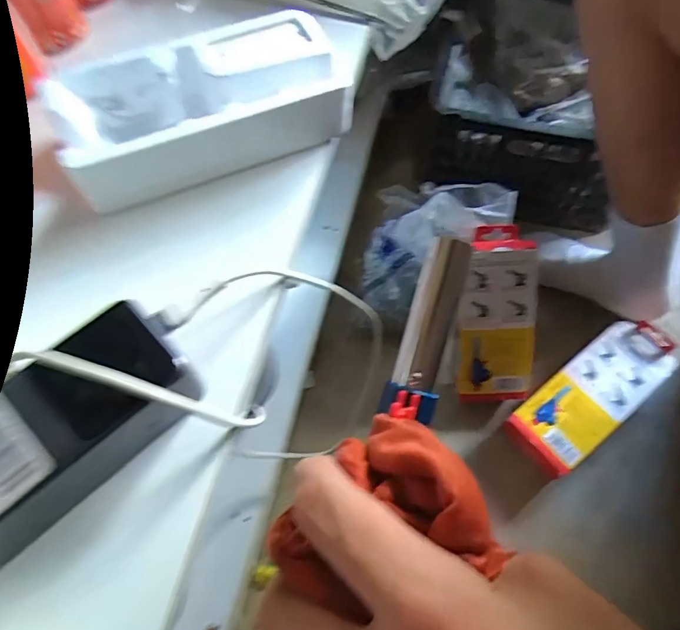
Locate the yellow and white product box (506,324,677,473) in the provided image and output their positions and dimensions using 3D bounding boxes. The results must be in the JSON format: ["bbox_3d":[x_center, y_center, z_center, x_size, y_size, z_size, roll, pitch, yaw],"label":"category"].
[{"bbox_3d":[0.312,0.100,0.589,0.222,0.057,0.085,-36,69,-14],"label":"yellow and white product box"}]

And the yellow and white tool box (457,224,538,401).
[{"bbox_3d":[0.186,0.002,0.553,0.089,0.031,0.206,-2,106,1],"label":"yellow and white tool box"}]

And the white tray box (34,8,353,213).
[{"bbox_3d":[-0.090,-0.142,0.318,0.190,0.042,0.095,-24,66,-9],"label":"white tray box"}]

